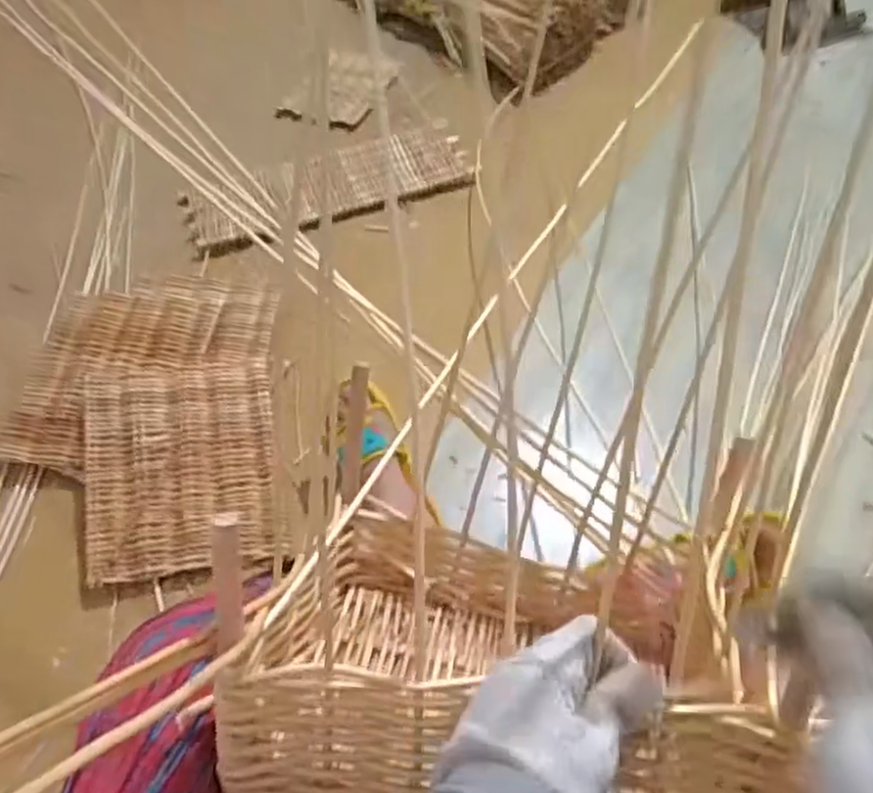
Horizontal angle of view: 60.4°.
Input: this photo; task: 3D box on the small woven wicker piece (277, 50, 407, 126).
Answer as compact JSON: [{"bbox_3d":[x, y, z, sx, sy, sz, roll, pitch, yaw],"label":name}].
[{"bbox_3d":[-0.202,-0.680,1.636,0.190,0.021,0.286,16,55,14],"label":"small woven wicker piece"}]

